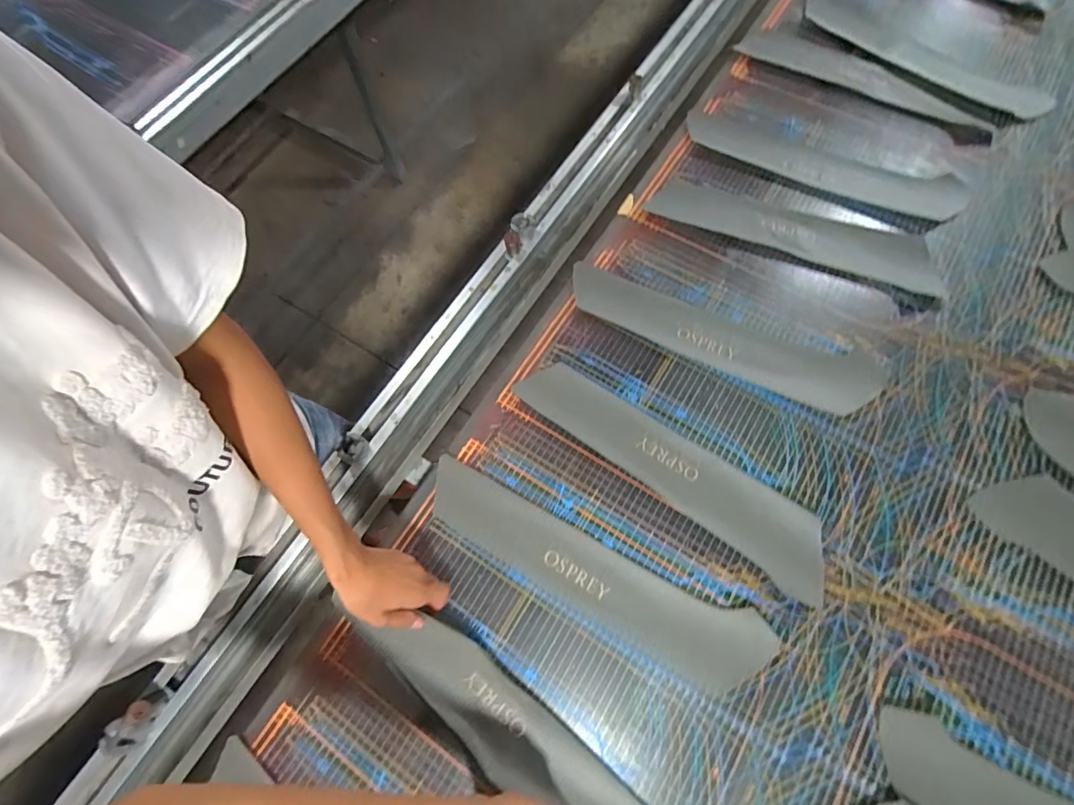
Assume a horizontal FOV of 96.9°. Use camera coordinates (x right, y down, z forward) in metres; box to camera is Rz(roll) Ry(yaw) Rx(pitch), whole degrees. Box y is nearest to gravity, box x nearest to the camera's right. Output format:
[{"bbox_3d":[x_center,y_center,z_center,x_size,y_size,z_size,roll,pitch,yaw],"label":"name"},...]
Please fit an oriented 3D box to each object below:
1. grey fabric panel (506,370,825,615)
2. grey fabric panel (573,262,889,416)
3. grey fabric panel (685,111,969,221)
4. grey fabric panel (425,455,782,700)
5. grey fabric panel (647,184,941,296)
[{"bbox_3d":[0.176,0.076,0.635,0.442,0.033,0.110,36,72,12],"label":"grey fabric panel"},{"bbox_3d":[0.265,-0.096,0.698,0.454,0.012,0.105,23,70,8],"label":"grey fabric panel"},{"bbox_3d":[0.489,-0.409,0.820,0.470,0.013,0.116,21,70,7],"label":"grey fabric panel"},{"bbox_3d":[0.058,0.209,0.586,0.459,0.048,0.099,25,72,11],"label":"grey fabric panel"},{"bbox_3d":[0.414,-0.279,0.772,0.452,0.012,0.105,18,70,6],"label":"grey fabric panel"}]

